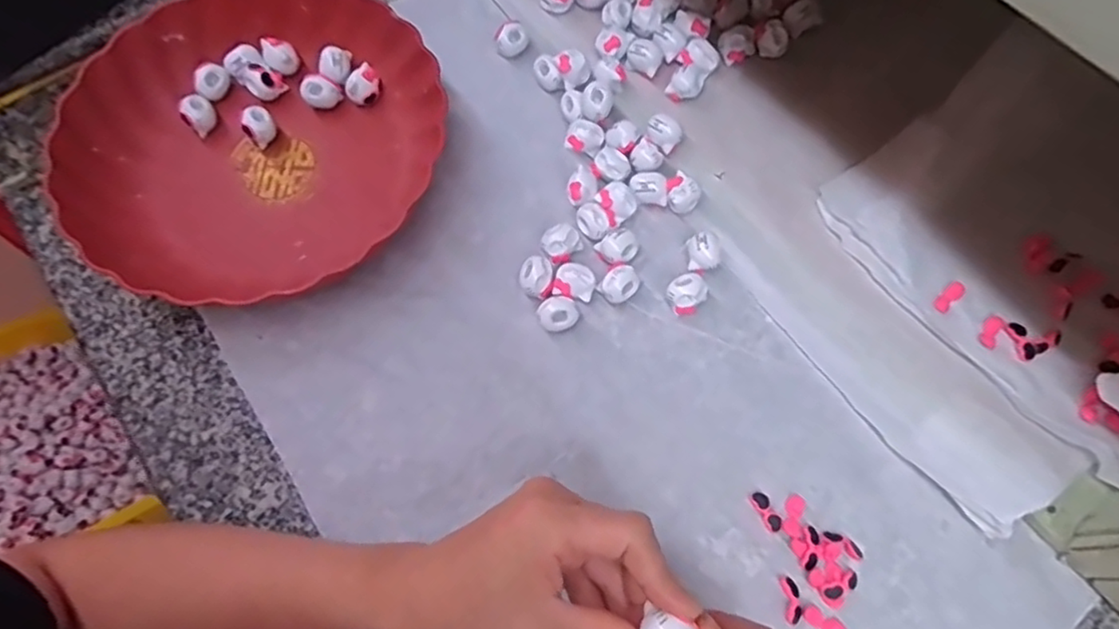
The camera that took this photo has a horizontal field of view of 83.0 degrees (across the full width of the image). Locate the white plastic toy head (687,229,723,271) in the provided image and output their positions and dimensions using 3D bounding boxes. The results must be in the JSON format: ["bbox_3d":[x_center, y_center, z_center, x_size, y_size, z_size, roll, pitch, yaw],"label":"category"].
[{"bbox_3d":[0.095,-0.040,0.411,0.021,0.017,0.025,1,70,1],"label":"white plastic toy head"}]

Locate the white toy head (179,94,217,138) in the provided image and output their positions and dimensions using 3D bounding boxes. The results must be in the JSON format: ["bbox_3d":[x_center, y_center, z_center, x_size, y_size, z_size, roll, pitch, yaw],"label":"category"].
[{"bbox_3d":[-0.256,-0.143,0.446,0.021,0.020,0.022,-41,75,-13],"label":"white toy head"}]

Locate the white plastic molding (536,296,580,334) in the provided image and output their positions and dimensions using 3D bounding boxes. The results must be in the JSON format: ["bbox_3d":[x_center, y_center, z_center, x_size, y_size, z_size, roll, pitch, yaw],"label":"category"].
[{"bbox_3d":[-0.001,-0.001,0.394,0.025,0.017,0.021,-8,70,-3],"label":"white plastic molding"}]

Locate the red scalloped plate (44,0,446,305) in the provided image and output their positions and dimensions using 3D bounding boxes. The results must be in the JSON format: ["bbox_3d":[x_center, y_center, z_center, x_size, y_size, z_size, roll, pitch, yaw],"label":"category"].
[{"bbox_3d":[-0.208,-0.122,0.428,0.214,0.046,0.234,0,70,0],"label":"red scalloped plate"}]

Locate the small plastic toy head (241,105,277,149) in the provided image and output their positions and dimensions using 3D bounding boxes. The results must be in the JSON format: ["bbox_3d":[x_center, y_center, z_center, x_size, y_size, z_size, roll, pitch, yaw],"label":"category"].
[{"bbox_3d":[-0.209,-0.132,0.440,0.020,0.026,0.018,-31,73,-11],"label":"small plastic toy head"}]

